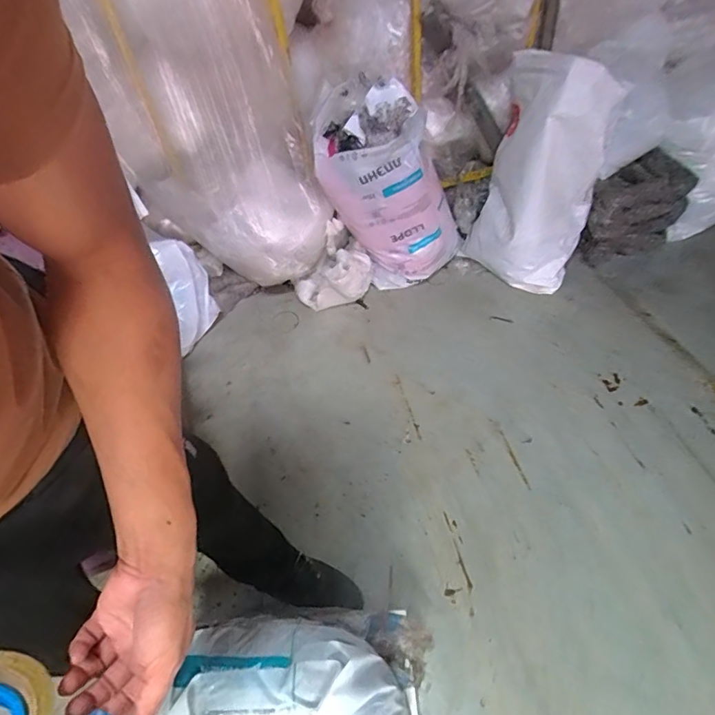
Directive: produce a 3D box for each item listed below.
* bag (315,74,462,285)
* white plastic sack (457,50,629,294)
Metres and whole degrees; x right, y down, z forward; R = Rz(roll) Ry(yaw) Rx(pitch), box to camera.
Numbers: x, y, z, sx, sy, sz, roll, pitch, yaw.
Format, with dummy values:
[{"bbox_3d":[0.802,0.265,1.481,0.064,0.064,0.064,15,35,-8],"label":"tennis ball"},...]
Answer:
[{"bbox_3d":[0.123,-0.551,1.566,0.352,0.686,0.265,-13,50,26],"label":"bag"},{"bbox_3d":[0.600,-0.593,1.554,0.373,0.666,0.379,18,57,17],"label":"white plastic sack"}]

